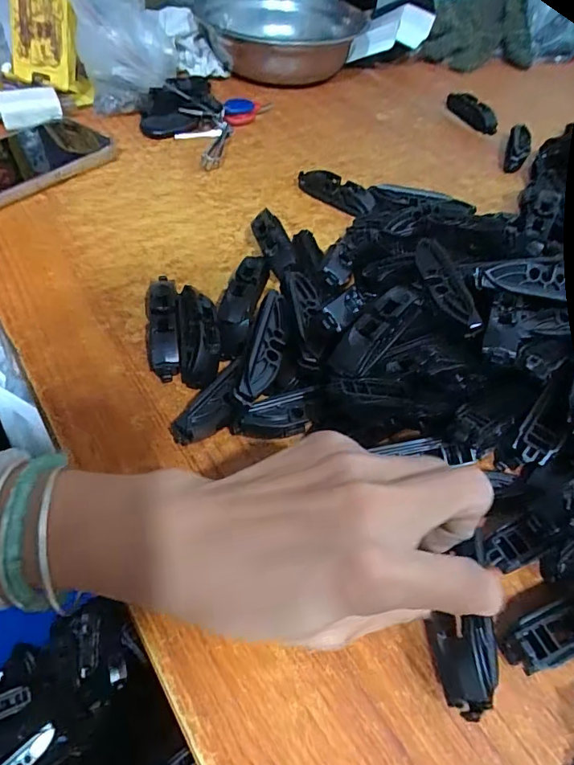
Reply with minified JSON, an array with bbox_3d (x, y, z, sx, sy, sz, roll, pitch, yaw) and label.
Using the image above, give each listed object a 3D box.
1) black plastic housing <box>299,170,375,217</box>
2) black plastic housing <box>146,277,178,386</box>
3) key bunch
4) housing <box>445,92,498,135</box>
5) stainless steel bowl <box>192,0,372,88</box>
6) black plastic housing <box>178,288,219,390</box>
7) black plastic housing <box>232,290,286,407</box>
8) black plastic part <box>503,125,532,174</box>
[{"bbox_3d":[0.039,-0.160,0.417,0.071,0.019,0.022,33,55,22],"label":"black plastic housing"},{"bbox_3d":[-0.076,-0.037,0.306,0.018,0.018,0.078,-5,51,-8],"label":"black plastic housing"},{"bbox_3d":[-0.088,-0.264,0.488,0.097,0.029,0.152,15,51,9],"label":"key bunch"},{"bbox_3d":[0.200,-0.291,0.534,0.017,0.023,0.082,-11,52,-13],"label":"housing"},{"bbox_3d":[-0.002,-0.410,0.594,0.190,0.060,0.173,-14,53,-15],"label":"stainless steel bowl"},{"bbox_3d":[-0.053,-0.028,0.299,0.023,0.022,0.077,-5,51,-8],"label":"black plastic housing"},{"bbox_3d":[-0.011,-0.020,0.269,0.017,0.013,0.074,11,50,6],"label":"black plastic housing"},{"bbox_3d":[0.225,-0.227,0.485,0.022,0.021,0.072,18,51,11],"label":"black plastic part"}]

